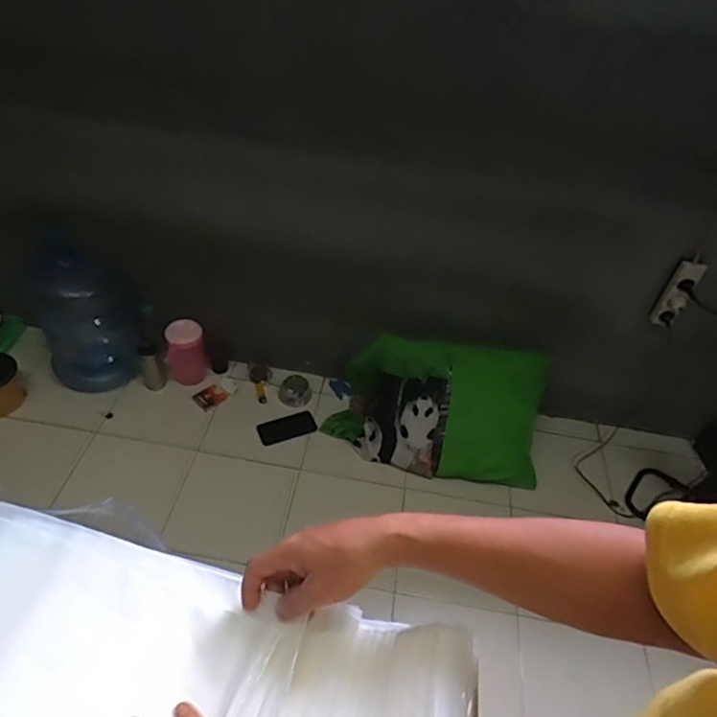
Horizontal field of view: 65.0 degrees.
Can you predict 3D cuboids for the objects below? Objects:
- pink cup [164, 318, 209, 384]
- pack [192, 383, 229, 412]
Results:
[{"bbox_3d":[-0.532,-0.018,1.750,0.107,0.182,0.114,4,43,-4],"label":"pink cup"},{"bbox_3d":[-0.464,0.117,1.762,0.073,0.017,0.088,37,51,28],"label":"pack"}]

